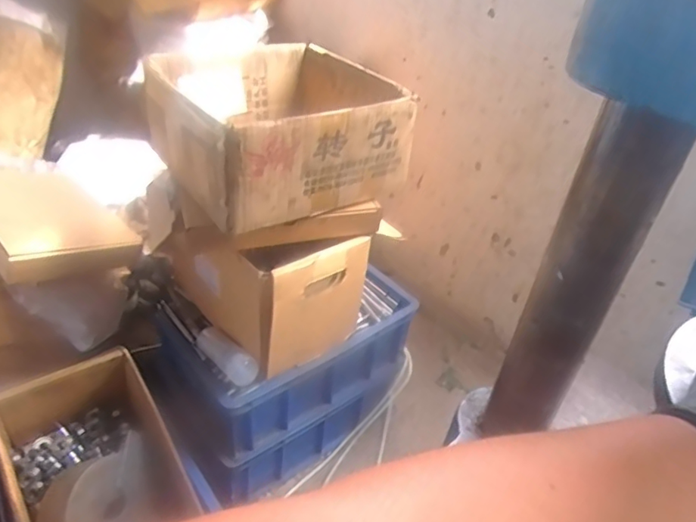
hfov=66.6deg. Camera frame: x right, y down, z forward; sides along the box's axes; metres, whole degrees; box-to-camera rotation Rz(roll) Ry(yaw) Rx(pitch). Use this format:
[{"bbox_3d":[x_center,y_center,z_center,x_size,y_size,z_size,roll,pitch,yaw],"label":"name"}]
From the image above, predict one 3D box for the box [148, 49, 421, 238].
[{"bbox_3d":[-0.102,-0.194,0.752,0.289,0.134,0.291,-20,43,-32],"label":"box"}]

